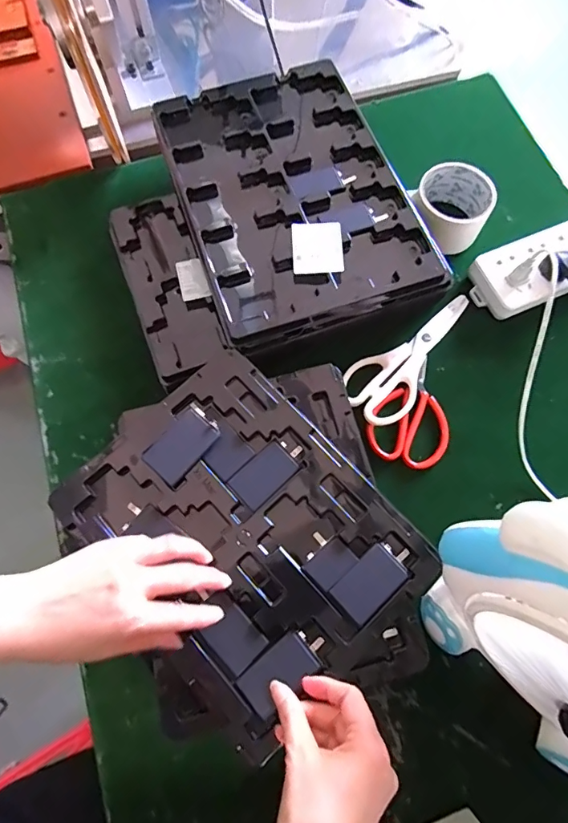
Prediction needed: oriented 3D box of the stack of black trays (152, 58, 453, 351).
[{"bbox_3d":[0.006,-0.235,0.528,0.237,0.061,0.352,-20,73,-7],"label":"stack of black trays"}]

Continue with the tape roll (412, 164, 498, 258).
[{"bbox_3d":[0.199,-0.241,0.549,0.086,0.055,0.091,0,72,-1],"label":"tape roll"}]

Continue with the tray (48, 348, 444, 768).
[{"bbox_3d":[-0.035,0.103,0.401,0.215,0.019,0.275,-40,76,-13],"label":"tray"}]

